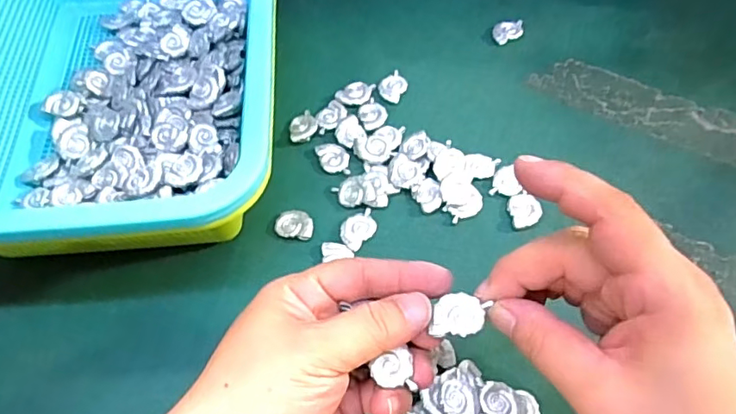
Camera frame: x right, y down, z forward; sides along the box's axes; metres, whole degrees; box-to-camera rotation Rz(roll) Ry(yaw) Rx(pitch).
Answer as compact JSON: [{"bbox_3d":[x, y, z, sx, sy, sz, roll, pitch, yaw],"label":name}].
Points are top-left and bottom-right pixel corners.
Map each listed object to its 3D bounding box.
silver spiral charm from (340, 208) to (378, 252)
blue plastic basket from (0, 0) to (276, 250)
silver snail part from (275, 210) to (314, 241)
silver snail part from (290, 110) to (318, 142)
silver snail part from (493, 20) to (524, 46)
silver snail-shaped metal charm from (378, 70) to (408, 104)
[{"bbox_3d":[-0.005,0.012,0.327,0.018,0.004,0.026,36,66,21],"label":"silver spiral charm"},{"bbox_3d":[-0.150,-0.086,0.345,0.193,0.084,0.267,-4,59,-1],"label":"blue plastic basket"},{"bbox_3d":[-0.043,0.010,0.330,0.022,0.005,0.018,9,59,7],"label":"silver snail part"},{"bbox_3d":[-0.044,-0.052,0.368,0.023,0.004,0.019,-37,65,-19],"label":"silver snail part"},{"bbox_3d":[0.106,-0.132,0.414,0.027,0.005,0.017,-29,62,-15],"label":"silver snail part"},{"bbox_3d":[0.018,-0.085,0.387,0.018,0.004,0.025,25,63,16],"label":"silver snail-shaped metal charm"}]

